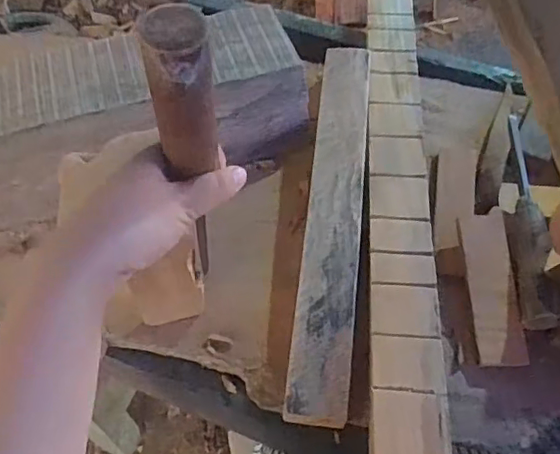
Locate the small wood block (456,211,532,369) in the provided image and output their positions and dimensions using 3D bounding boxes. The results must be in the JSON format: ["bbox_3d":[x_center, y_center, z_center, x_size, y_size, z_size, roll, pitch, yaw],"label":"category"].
[{"bbox_3d":[0.190,0.052,0.508,0.042,0.010,0.140,-2,66,3],"label":"small wood block"}]

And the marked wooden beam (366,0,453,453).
[{"bbox_3d":[0.120,-0.063,0.568,0.066,0.042,0.613,5,56,2],"label":"marked wooden beam"}]

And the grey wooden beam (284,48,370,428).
[{"bbox_3d":[0.054,-0.023,0.542,0.052,0.018,0.402,8,58,1],"label":"grey wooden beam"}]

